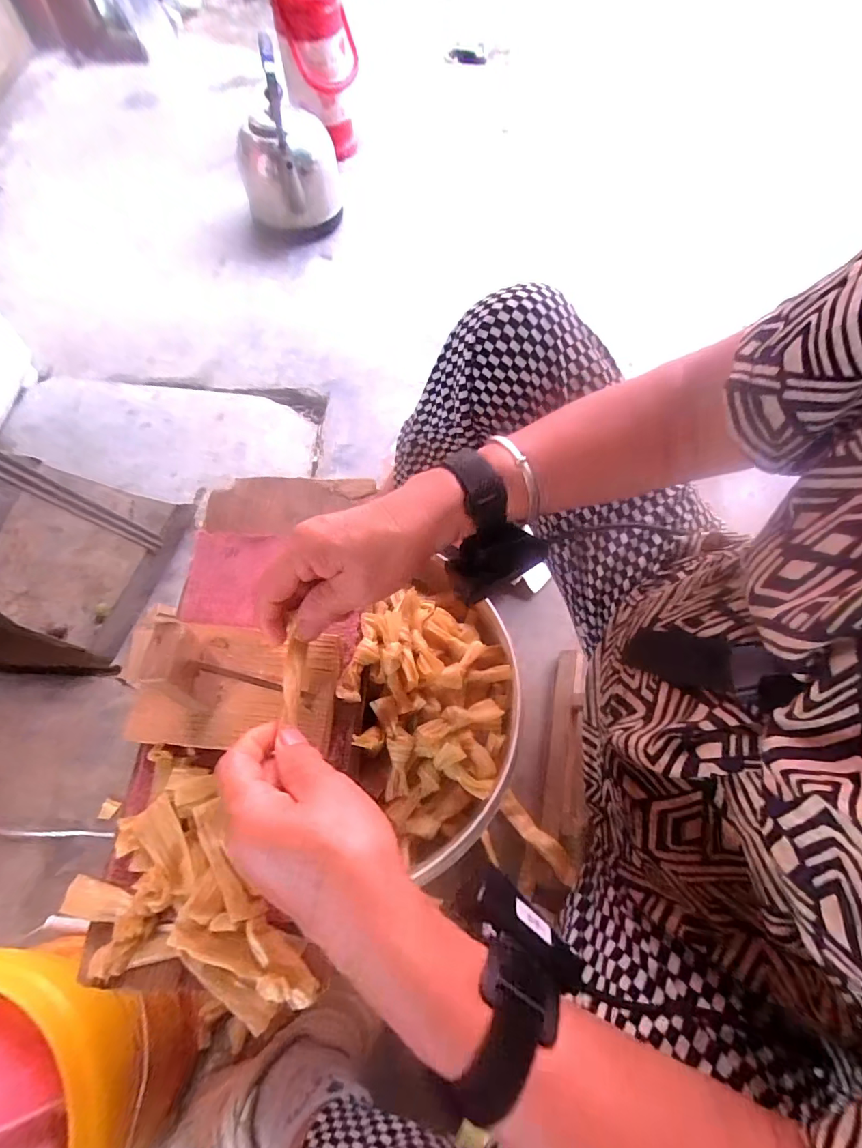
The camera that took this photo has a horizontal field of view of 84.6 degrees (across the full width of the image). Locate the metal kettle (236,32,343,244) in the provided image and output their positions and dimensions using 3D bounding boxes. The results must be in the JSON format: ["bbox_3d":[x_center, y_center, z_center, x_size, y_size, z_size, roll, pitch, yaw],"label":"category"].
[{"bbox_3d":[-0.310,-0.915,1.015,0.213,0.288,0.228,-10,67,-6],"label":"metal kettle"}]

